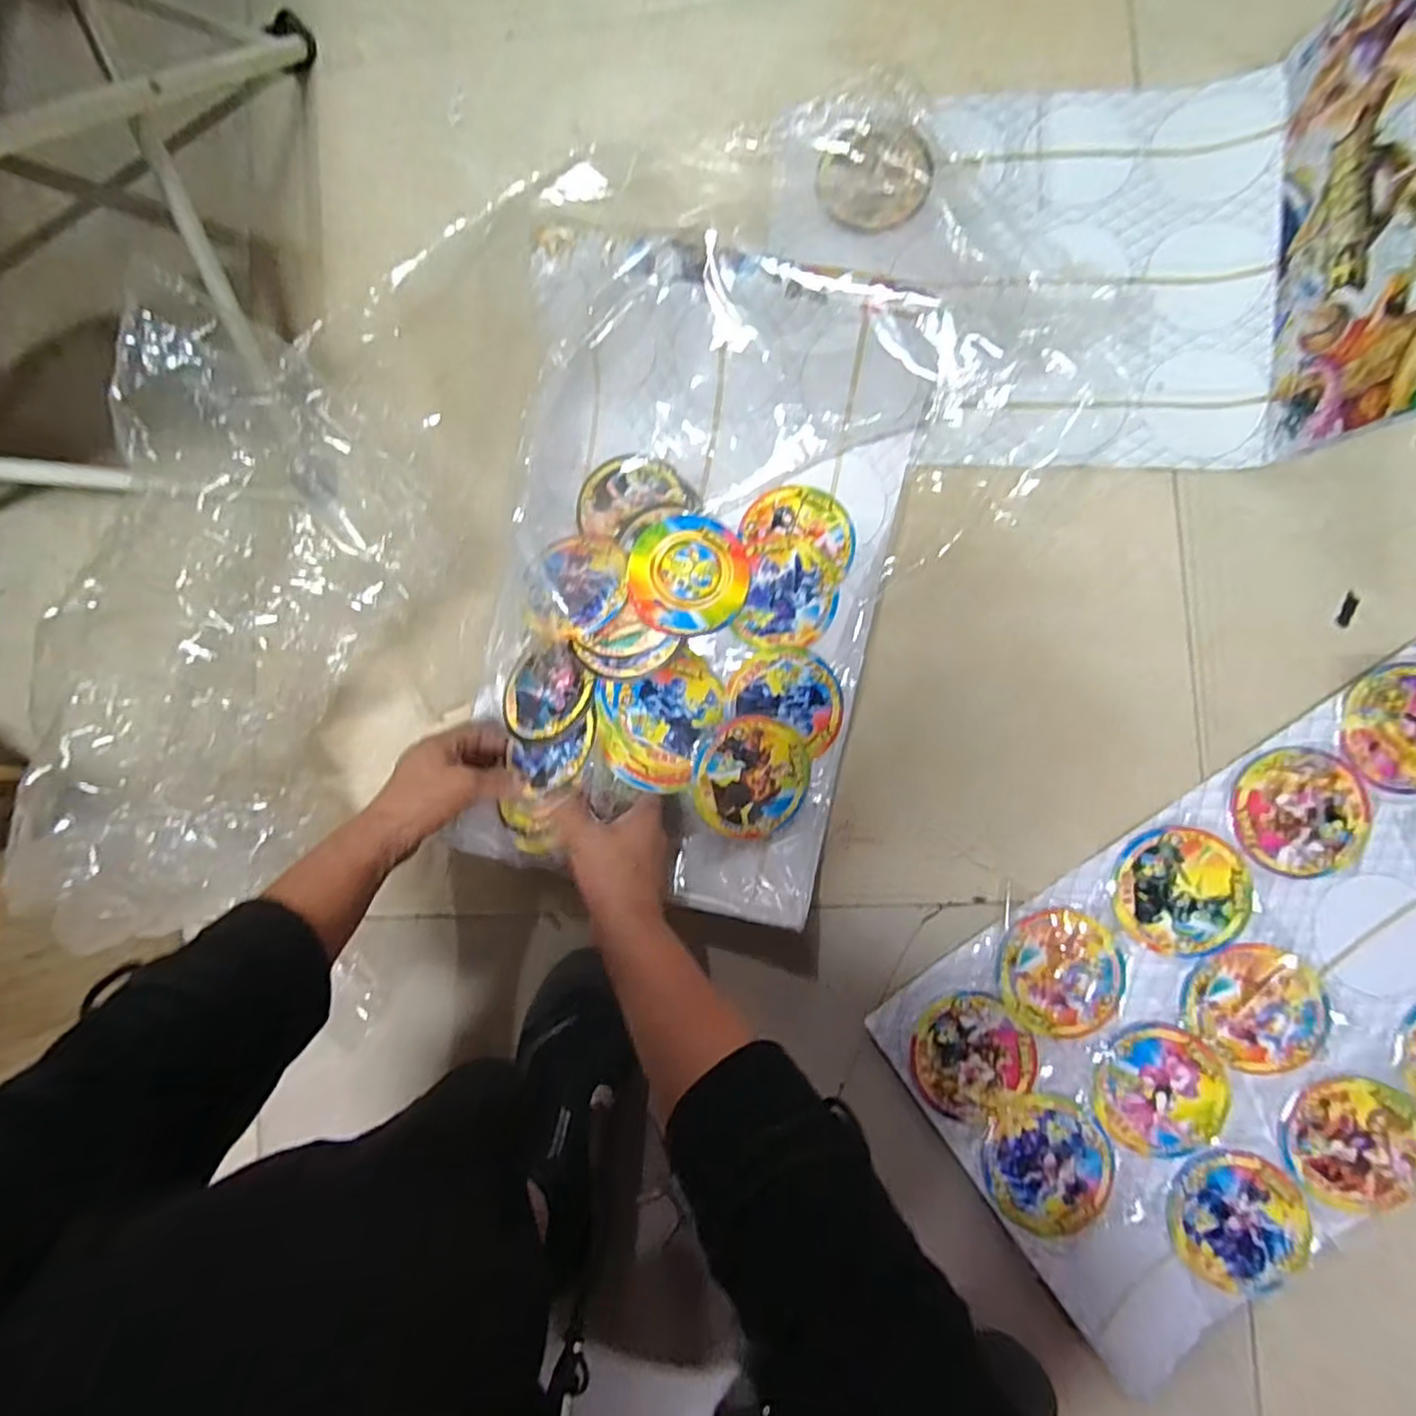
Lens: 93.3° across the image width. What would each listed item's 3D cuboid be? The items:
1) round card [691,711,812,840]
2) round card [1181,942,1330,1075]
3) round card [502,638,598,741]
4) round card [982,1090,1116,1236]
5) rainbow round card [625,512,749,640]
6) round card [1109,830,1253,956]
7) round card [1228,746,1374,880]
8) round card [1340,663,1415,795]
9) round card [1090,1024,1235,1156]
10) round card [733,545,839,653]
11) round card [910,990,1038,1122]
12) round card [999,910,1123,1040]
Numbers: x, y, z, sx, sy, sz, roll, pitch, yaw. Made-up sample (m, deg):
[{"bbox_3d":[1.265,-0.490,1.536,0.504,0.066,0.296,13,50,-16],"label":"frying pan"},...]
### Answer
[{"bbox_3d":[0.034,0.055,0.532,0.093,0.008,0.095,-2,99,-15],"label":"round card"},{"bbox_3d":[0.412,0.225,0.505,0.093,0.006,0.092,0,91,12],"label":"round card"},{"bbox_3d":[-0.133,-0.015,0.546,0.091,0.010,0.082,15,80,33],"label":"round card"},{"bbox_3d":[0.257,0.346,0.508,0.097,0.004,0.093,0,83,1],"label":"round card"},{"bbox_3d":[-0.015,-0.107,0.544,0.096,0.010,0.098,17,79,-3],"label":"rainbow round card"},{"bbox_3d":[0.364,0.141,0.513,0.092,0.006,0.093,0,87,7],"label":"round card"},{"bbox_3d":[0.450,0.080,0.507,0.098,0.006,0.093,0,90,4],"label":"round card"},{"bbox_3d":[0.529,0.015,0.503,0.093,0.004,0.092,0,91,5],"label":"round card"},{"bbox_3d":[0.347,0.292,0.511,0.094,0.004,0.094,21,89,8],"label":"round card"},{"bbox_3d":[0.067,-0.091,0.550,0.075,0.006,0.085,12,88,8],"label":"round card"},{"bbox_3d":[0.203,0.269,0.521,0.092,0.005,0.088,0,85,2],"label":"round card"},{"bbox_3d":[0.275,0.207,0.520,0.092,0.005,0.094,0,87,7],"label":"round card"}]

